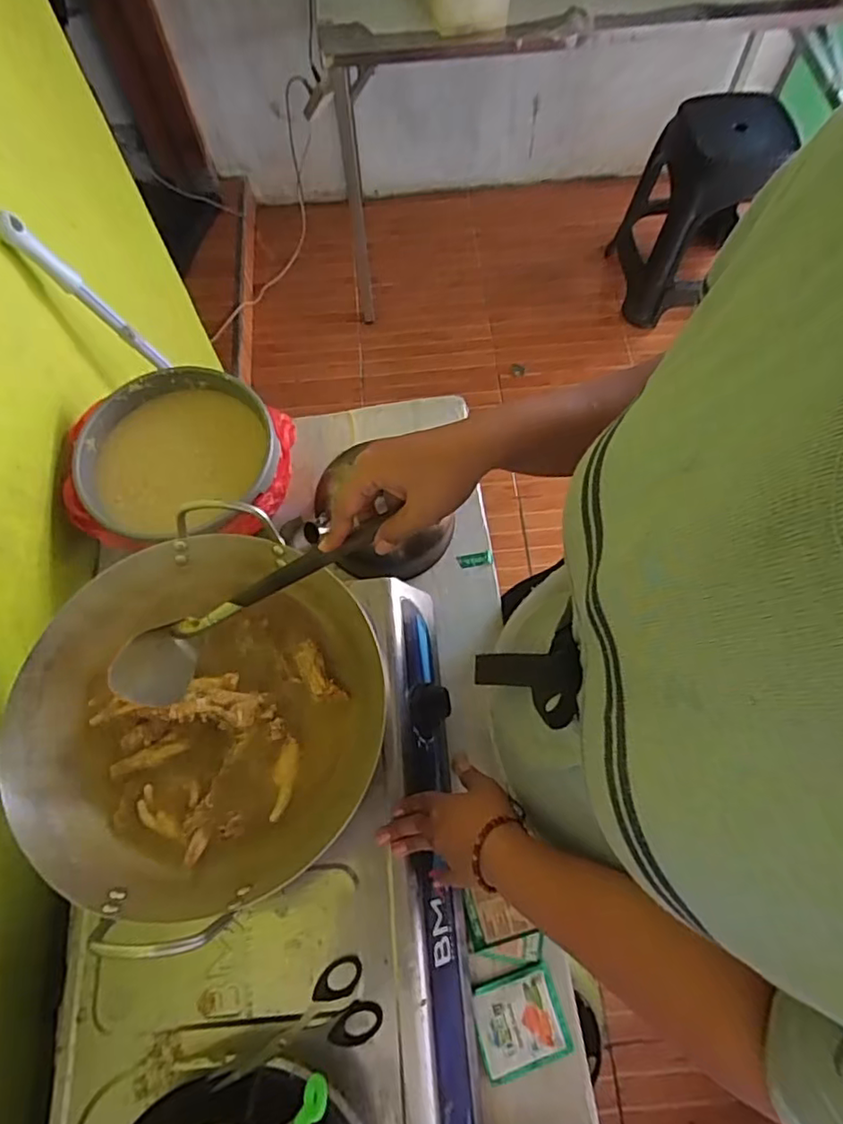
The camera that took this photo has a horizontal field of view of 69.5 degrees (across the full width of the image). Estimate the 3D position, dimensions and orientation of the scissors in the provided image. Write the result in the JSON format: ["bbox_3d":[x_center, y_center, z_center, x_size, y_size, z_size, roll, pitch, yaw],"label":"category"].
[{"bbox_3d":[-0.126,0.405,0.535,0.173,0.007,0.063,-14,67,-5],"label":"scissors"}]

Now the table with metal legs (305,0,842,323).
[{"bbox_3d":[0.325,-1.025,1.479,1.110,0.710,0.511,-5,67,-1],"label":"table with metal legs"}]

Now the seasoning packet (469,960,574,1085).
[{"bbox_3d":[0.098,0.458,0.607,0.087,0.017,0.078,-16,68,-5],"label":"seasoning packet"}]

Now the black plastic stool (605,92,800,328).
[{"bbox_3d":[0.684,-0.888,1.528,0.256,0.423,0.336,-11,67,-4],"label":"black plastic stool"}]

